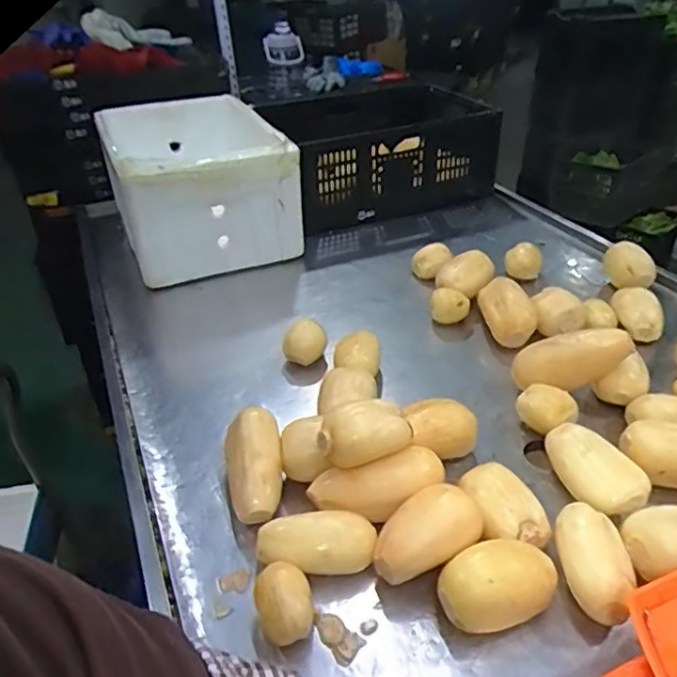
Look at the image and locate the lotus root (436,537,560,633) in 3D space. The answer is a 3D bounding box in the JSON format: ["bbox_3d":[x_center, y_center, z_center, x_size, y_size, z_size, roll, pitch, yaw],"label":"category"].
[{"bbox_3d":[0.170,0.269,0.629,0.122,0.081,0.073,-12,36,-14],"label":"lotus root"}]

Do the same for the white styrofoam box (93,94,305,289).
[{"bbox_3d":[-0.325,-0.358,1.376,0.361,0.286,0.494,-15,37,-18],"label":"white styrofoam box"}]

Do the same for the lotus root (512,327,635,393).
[{"bbox_3d":[0.352,0.035,0.894,0.176,0.072,0.065,-18,26,30],"label":"lotus root"}]

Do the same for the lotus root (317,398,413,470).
[{"bbox_3d":[0.029,0.113,0.723,0.106,0.060,0.061,-8,36,-9],"label":"lotus root"}]

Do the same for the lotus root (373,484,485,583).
[{"bbox_3d":[0.099,0.223,0.673,0.130,0.068,0.083,-26,47,-6],"label":"lotus root"}]

